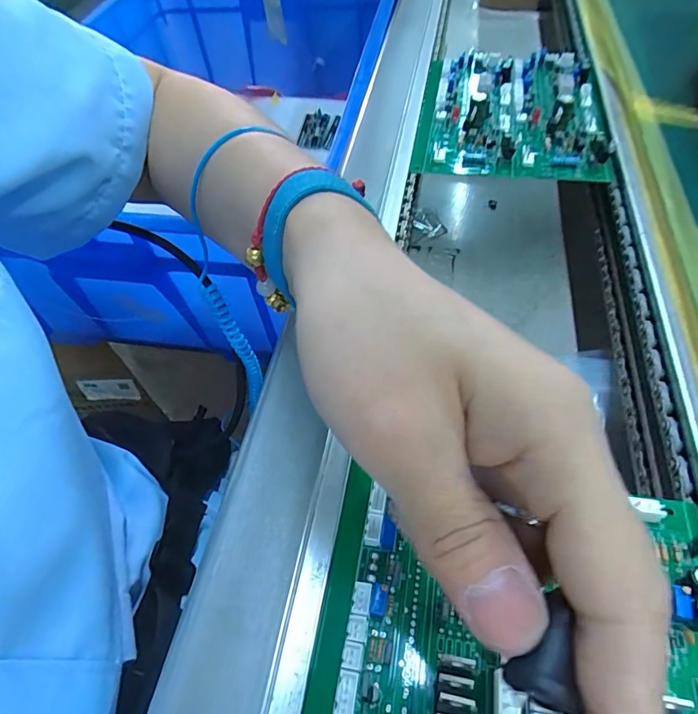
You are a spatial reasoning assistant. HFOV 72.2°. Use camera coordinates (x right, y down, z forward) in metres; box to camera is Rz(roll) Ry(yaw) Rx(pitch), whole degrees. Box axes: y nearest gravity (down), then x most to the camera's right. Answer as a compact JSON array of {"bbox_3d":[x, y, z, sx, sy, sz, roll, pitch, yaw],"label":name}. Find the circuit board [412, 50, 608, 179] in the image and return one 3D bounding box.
[{"bbox_3d":[0.122,-0.195,0.367,0.129,0.025,0.168,7,54,10],"label":"circuit board"}]

